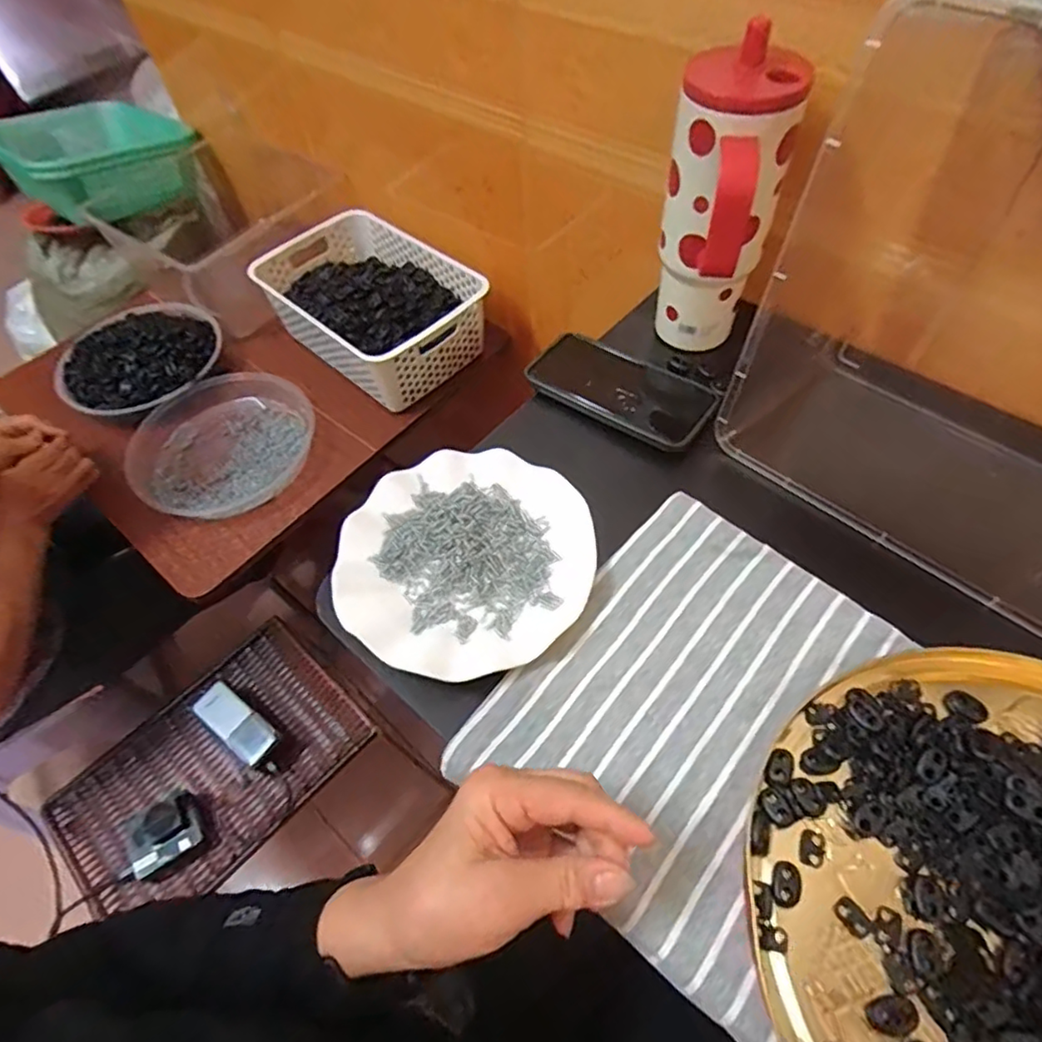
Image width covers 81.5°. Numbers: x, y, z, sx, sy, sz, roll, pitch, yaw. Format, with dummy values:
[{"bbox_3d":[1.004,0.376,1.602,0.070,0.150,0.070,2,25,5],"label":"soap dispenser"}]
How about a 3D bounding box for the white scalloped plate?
[{"bbox_3d":[-0.040,0.026,0.440,0.175,0.024,0.180,-2,57,4],"label":"white scalloped plate"}]

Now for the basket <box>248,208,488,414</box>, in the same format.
[{"bbox_3d":[-0.210,-0.310,0.872,0.205,0.099,0.314,-41,63,-20],"label":"basket"}]

